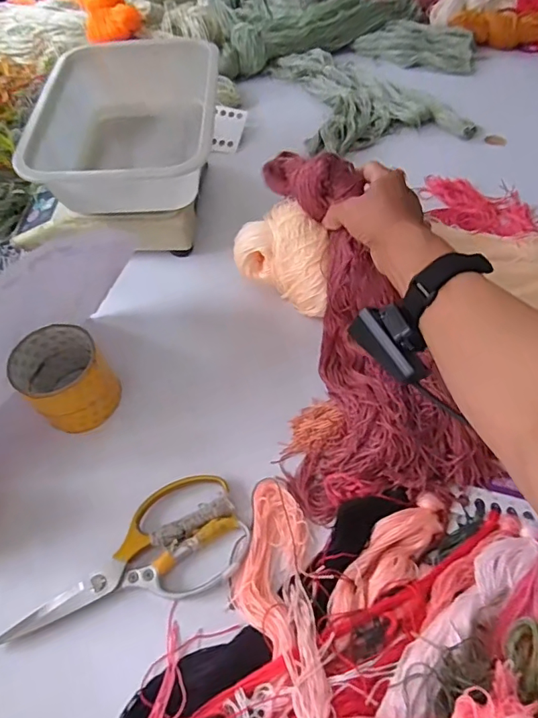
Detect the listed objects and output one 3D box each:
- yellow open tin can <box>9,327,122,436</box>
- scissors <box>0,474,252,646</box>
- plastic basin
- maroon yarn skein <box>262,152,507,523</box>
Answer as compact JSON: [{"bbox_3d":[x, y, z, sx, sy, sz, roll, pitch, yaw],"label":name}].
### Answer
[{"bbox_3d":[-0.196,0.023,0.471,0.084,0.083,0.073,38,66,23],"label":"yellow open tin can"},{"bbox_3d":[-0.123,0.172,0.402,0.209,0.015,0.093,-21,59,-11],"label":"scissors"},{"bbox_3d":[-0.168,-0.295,0.587,0.208,0.082,0.252,-7,57,-3],"label":"plastic basin"},{"bbox_3d":[0.072,-0.042,0.474,0.164,0.103,0.359,-13,73,-7],"label":"maroon yarn skein"}]

